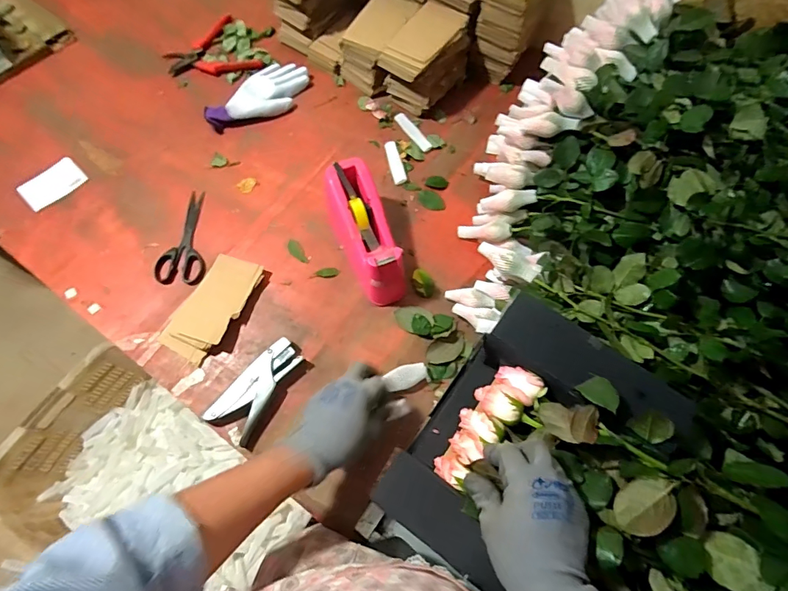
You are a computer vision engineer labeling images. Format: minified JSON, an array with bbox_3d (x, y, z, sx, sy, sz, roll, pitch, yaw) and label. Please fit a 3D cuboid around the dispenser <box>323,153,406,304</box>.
[{"bbox_3d":[-0.044,-0.090,0.687,0.076,0.103,0.208,-18,69,-9],"label":"dispenser"}]

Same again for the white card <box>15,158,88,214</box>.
[{"bbox_3d":[-0.585,-0.191,0.772,0.062,0.014,0.101,36,71,12],"label":"white card"}]

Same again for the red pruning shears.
[{"bbox_3d":[-0.363,-0.471,0.882,0.157,0.017,0.153,-30,72,-13],"label":"red pruning shears"}]

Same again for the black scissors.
[{"bbox_3d":[-0.336,-0.096,0.734,0.072,0.010,0.167,2,68,-1],"label":"black scissors"}]

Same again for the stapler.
[{"bbox_3d":[-0.190,0.127,0.633,0.065,0.028,0.146,33,70,11],"label":"stapler"}]

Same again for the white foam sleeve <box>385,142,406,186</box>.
[{"bbox_3d":[0.002,-0.236,0.798,0.020,0.012,0.093,-12,69,-7],"label":"white foam sleeve"}]

